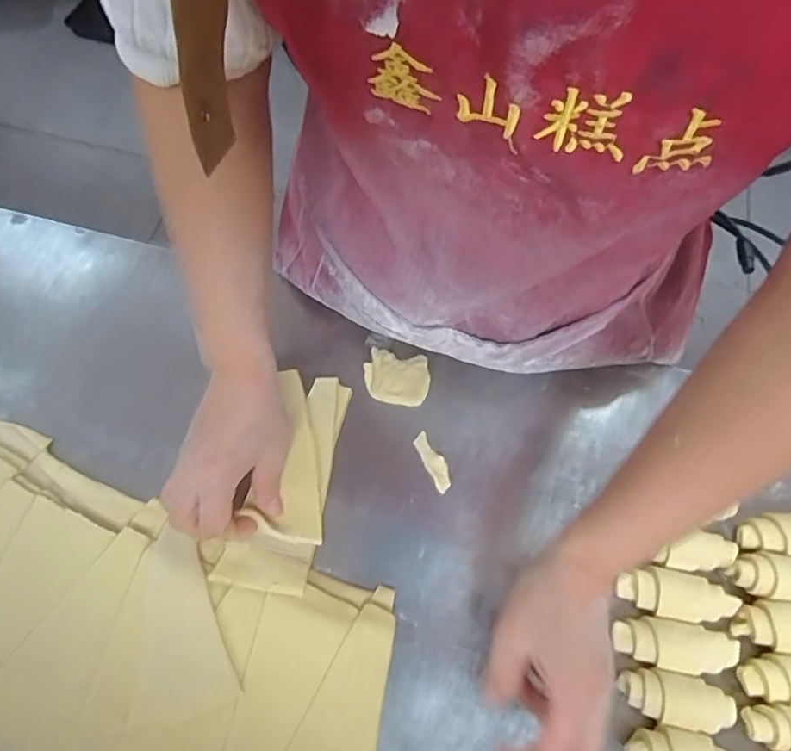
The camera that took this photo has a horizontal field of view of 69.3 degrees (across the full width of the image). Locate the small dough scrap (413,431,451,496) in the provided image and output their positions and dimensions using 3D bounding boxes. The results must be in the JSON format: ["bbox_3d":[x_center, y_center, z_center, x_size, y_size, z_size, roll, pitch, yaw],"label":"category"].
[{"bbox_3d":[0.032,0.072,0.483,0.017,0.004,0.053,-25,65,-12],"label":"small dough scrap"}]

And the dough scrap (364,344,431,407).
[{"bbox_3d":[0.001,0.001,0.514,0.057,0.011,0.050,9,63,5],"label":"dough scrap"}]

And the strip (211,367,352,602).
[{"bbox_3d":[-0.085,0.078,0.465,0.068,0.018,0.181,11,60,3],"label":"strip"}]

